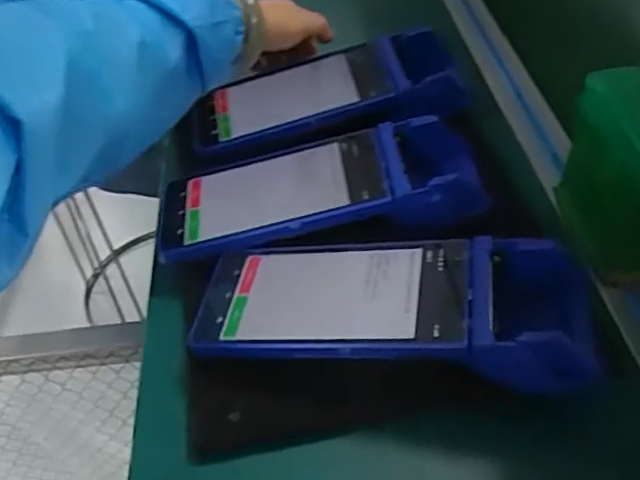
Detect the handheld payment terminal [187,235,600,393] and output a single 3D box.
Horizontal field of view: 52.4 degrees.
[{"bbox_3d":[0.037,0.039,0.381,0.227,0.057,0.080,4,47,10],"label":"handheld payment terminal"}]

